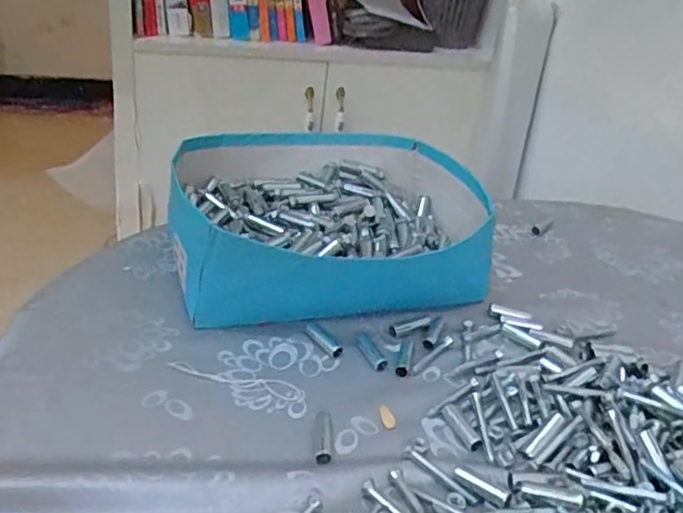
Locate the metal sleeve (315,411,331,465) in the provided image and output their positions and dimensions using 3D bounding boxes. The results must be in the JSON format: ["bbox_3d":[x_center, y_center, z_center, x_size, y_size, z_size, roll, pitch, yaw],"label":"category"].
[{"bbox_3d":[-0.013,0.125,0.456,0.012,0.008,0.045,5,30,-4],"label":"metal sleeve"}]

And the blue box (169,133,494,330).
[{"bbox_3d":[-0.008,-0.036,0.656,0.317,0.086,0.250,-6,32,-21],"label":"blue box"}]

